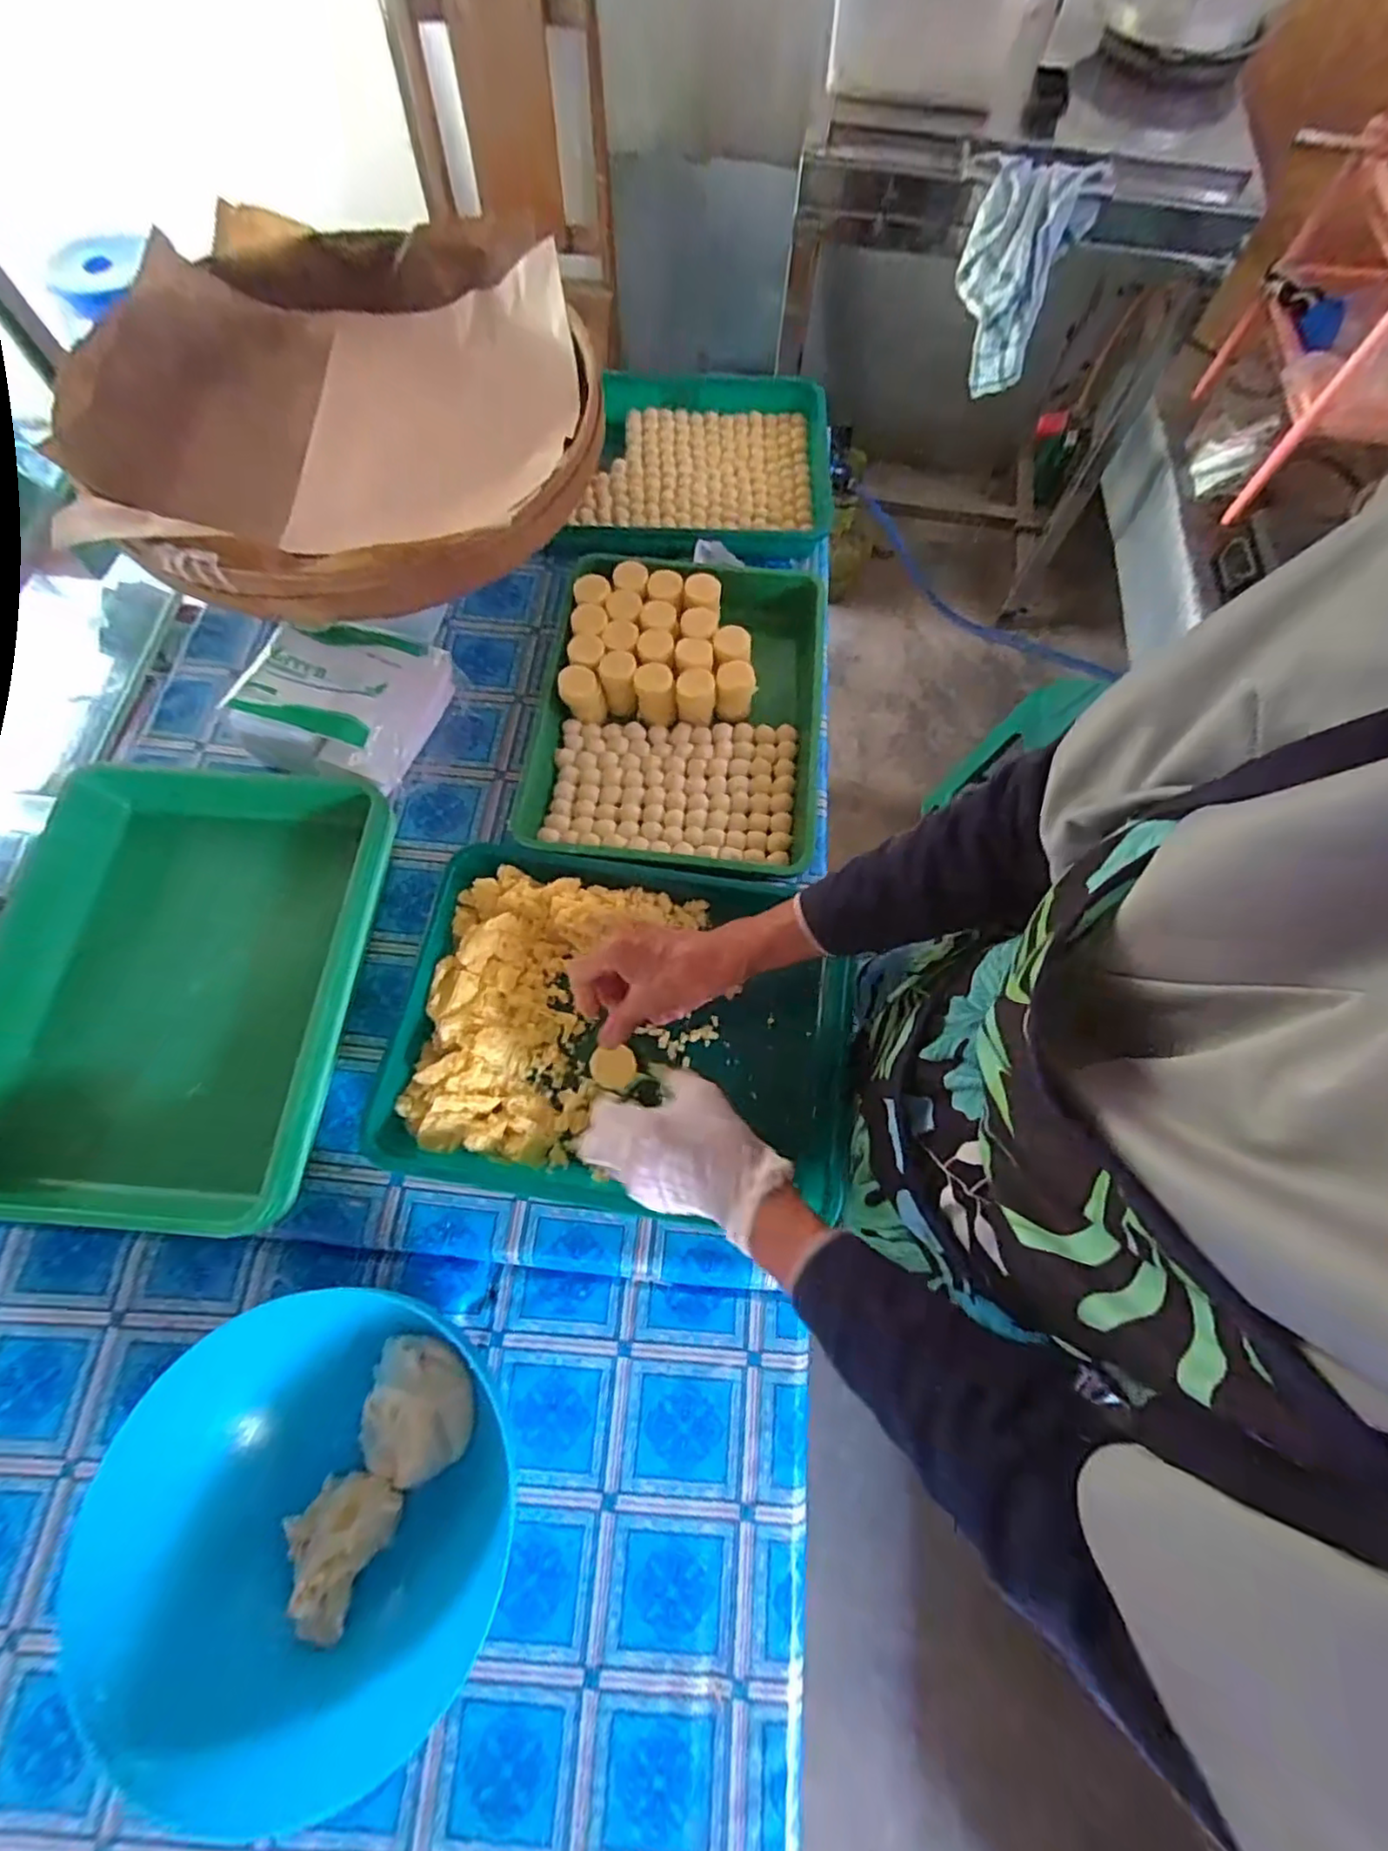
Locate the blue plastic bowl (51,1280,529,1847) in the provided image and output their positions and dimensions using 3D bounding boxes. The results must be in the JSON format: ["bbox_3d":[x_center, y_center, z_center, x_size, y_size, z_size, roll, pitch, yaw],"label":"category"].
[{"bbox_3d":[-0.238,0.380,0.411,0.228,0.119,0.216,0,69,-1],"label":"blue plastic bowl"}]

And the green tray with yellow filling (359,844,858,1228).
[{"bbox_3d":[-0.052,0.082,0.525,0.358,0.050,0.265,8,69,2],"label":"green tray with yellow filling"}]

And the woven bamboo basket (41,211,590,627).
[{"bbox_3d":[-0.330,-0.503,0.619,0.455,0.084,0.499,0,69,-1],"label":"woven bamboo basket"}]

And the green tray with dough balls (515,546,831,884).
[{"bbox_3d":[-0.014,-0.215,0.628,0.282,0.059,0.352,6,69,1],"label":"green tray with dough balls"}]

